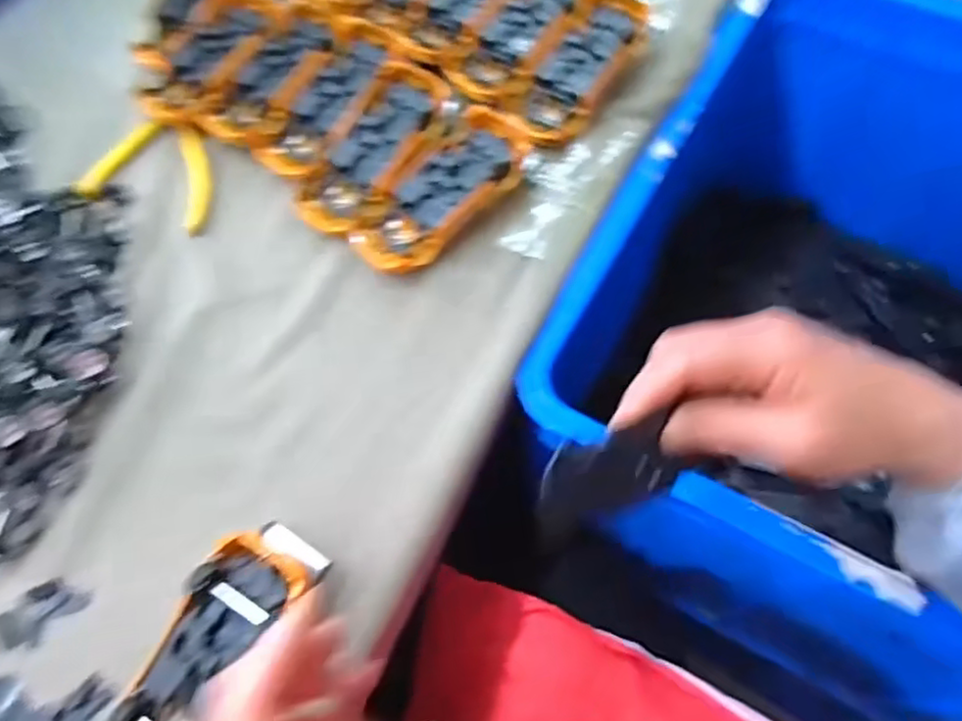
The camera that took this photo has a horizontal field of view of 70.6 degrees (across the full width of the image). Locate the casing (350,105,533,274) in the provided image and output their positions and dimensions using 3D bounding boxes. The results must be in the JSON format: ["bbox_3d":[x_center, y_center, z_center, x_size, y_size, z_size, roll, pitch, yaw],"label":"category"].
[{"bbox_3d":[-0.026,-0.112,0.461,0.133,0.039,0.057,-42,72,-16],"label":"casing"}]

